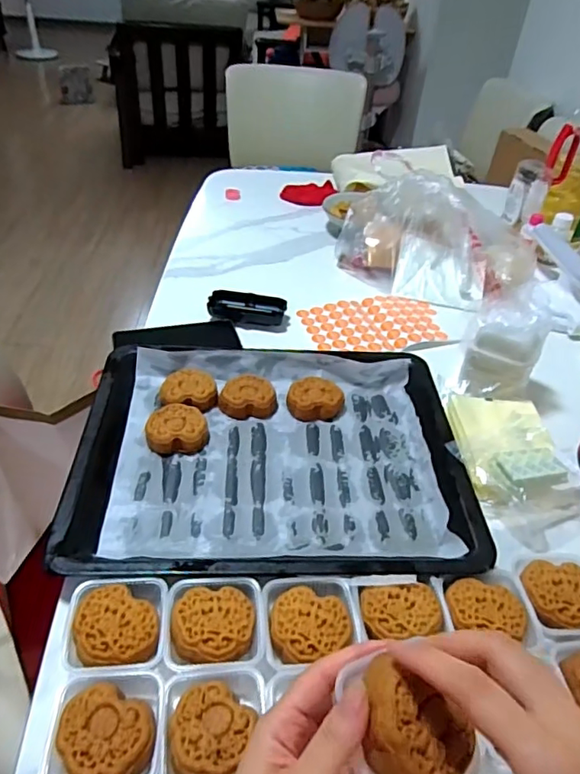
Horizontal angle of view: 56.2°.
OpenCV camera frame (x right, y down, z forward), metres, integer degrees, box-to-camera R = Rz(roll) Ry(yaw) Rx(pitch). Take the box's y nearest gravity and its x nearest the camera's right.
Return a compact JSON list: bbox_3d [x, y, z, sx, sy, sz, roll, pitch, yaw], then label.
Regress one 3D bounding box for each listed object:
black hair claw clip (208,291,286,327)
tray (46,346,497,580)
[{"bbox_3d":[-0.062,-0.115,0.792,0.109,0.023,0.050,7,41,2],"label":"black hair claw clip"},{"bbox_3d":[-0.019,0.056,0.601,0.397,0.038,0.345,1,41,-5],"label":"tray"}]

